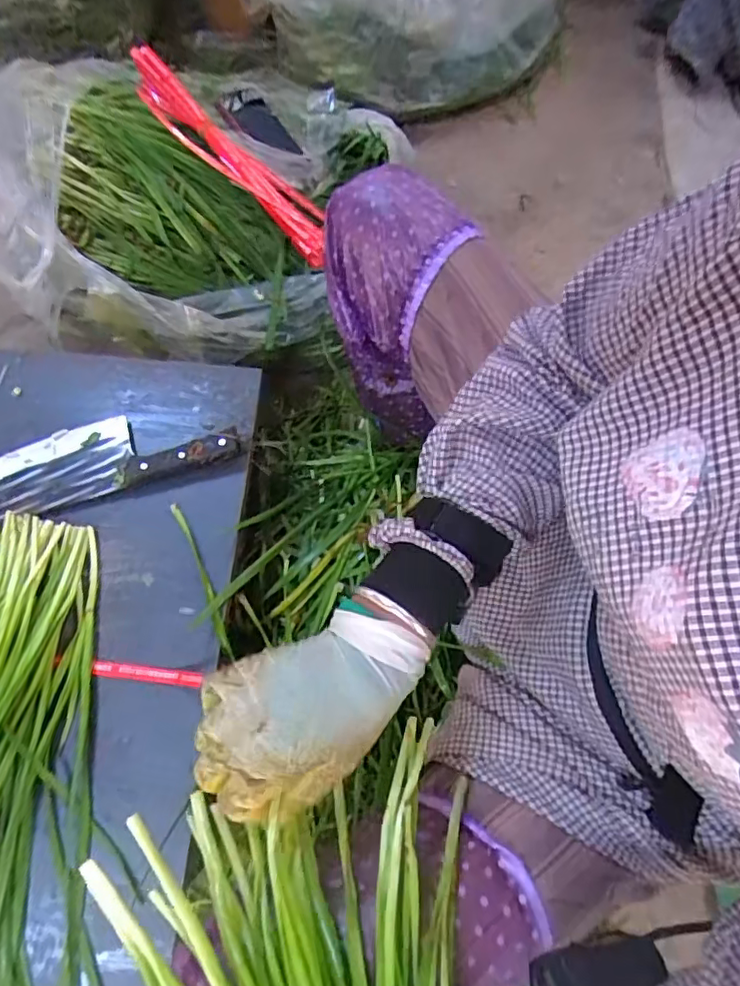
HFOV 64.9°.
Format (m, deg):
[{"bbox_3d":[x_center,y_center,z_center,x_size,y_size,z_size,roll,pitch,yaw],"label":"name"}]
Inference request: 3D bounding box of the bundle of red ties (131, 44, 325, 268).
[{"bbox_3d":[-0.194,-0.474,0.826,0.363,0.031,0.091,42,71,-11],"label":"bundle of red ties"}]

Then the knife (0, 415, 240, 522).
[{"bbox_3d":[-0.292,-0.038,0.605,0.298,0.029,0.082,-15,72,-6],"label":"knife"}]

